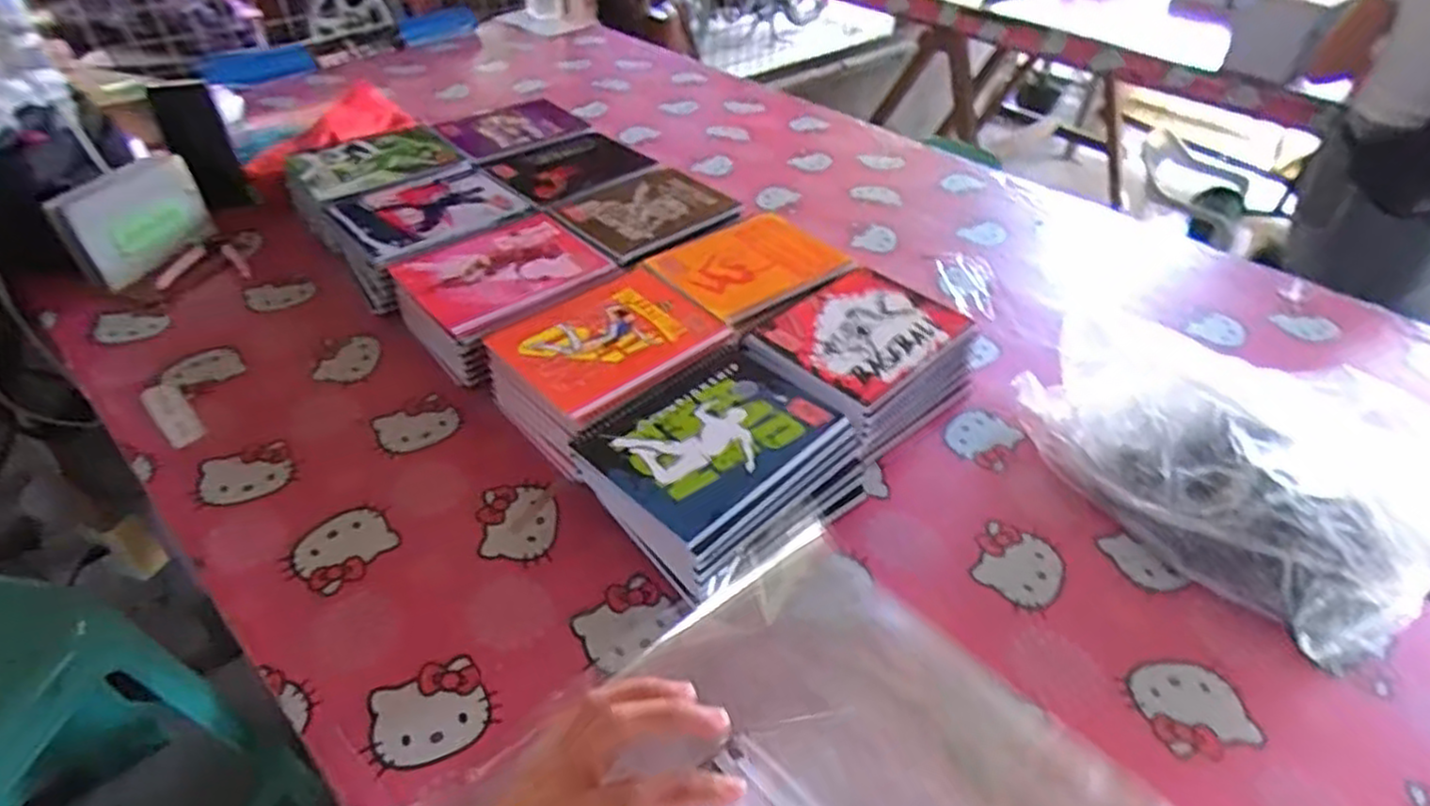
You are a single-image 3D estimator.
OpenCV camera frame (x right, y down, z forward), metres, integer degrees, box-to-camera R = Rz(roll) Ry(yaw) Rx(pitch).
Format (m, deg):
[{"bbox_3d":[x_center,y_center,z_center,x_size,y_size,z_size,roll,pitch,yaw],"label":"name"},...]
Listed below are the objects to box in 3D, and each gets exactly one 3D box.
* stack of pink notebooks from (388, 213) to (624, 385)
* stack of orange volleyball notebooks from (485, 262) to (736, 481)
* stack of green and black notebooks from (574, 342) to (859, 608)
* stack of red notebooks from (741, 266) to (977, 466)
[{"bbox_3d":[-0.240,-0.129,0.834,0.177,0.067,0.227,35,51,30],"label":"stack of pink notebooks"},{"bbox_3d":[-0.110,-0.040,0.751,0.215,0.067,0.167,-32,52,-32],"label":"stack of orange volleyball notebooks"},{"bbox_3d":[0.001,0.052,0.650,0.220,0.061,0.181,-30,51,-31],"label":"stack of green and black notebooks"},{"bbox_3d":[0.152,-0.042,0.779,0.217,0.081,0.173,-31,52,-31],"label":"stack of red notebooks"}]

